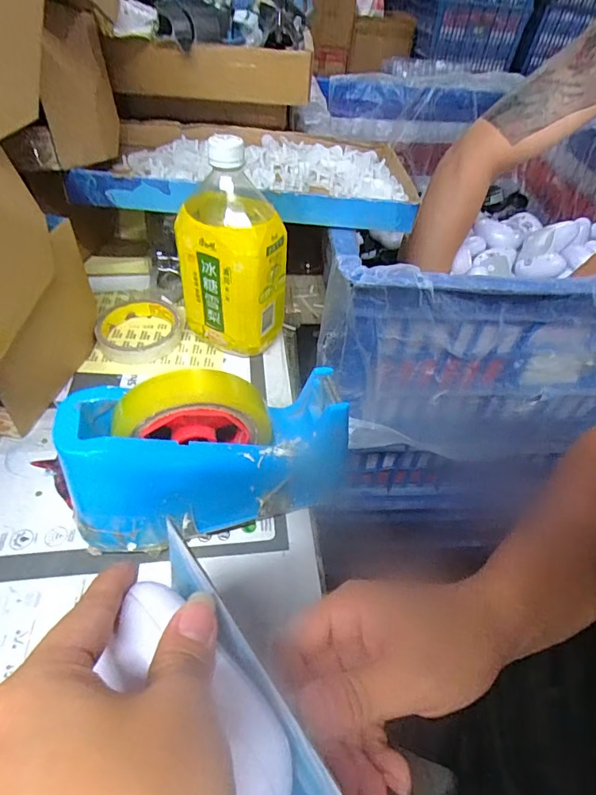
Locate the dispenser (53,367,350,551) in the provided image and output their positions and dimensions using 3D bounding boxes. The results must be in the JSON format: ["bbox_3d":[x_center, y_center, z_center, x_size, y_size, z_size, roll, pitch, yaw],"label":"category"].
[{"bbox_3d":[-0.060,0.040,0.319,0.190,0.130,0.069,-7,48,-14],"label":"dispenser"}]

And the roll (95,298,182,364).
[{"bbox_3d":[-0.172,-0.075,0.486,0.089,0.024,0.089,-2,47,-9],"label":"roll"}]

